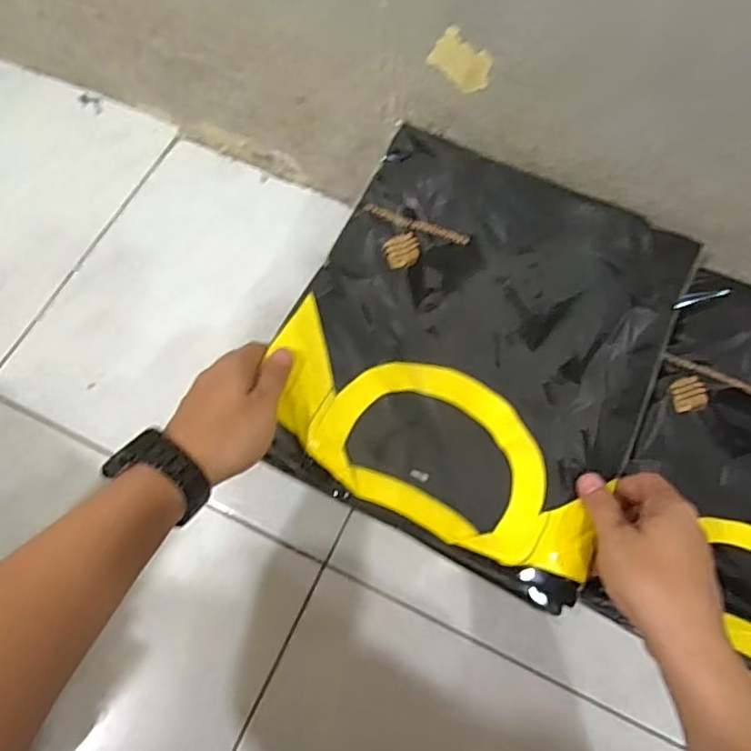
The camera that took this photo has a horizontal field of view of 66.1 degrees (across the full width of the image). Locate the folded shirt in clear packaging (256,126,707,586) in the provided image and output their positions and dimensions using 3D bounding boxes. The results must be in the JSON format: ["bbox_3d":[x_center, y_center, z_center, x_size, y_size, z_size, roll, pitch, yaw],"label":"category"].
[{"bbox_3d":[0.085,-0.034,0.461,0.277,0.033,0.305,24,70,9],"label":"folded shirt in clear packaging"}]

